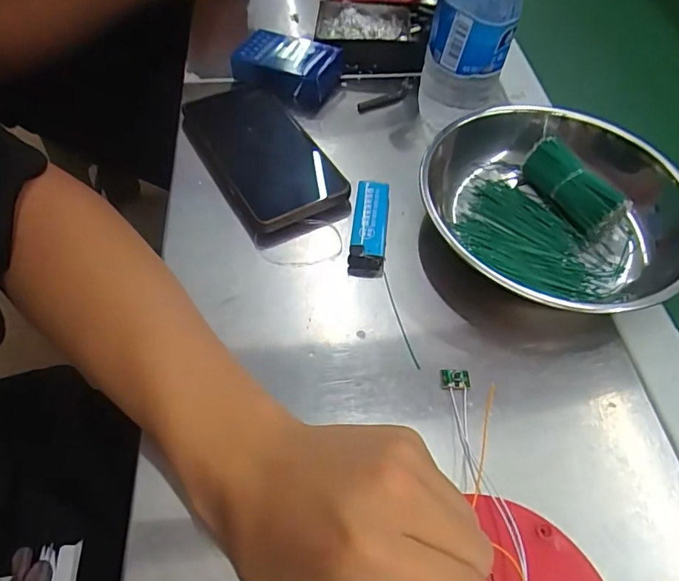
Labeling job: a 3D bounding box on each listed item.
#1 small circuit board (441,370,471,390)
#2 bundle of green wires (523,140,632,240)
[{"bbox_3d":[0.069,0.053,0.288,0.016,0.006,0.010,2,56,0],"label":"small circuit board"},{"bbox_3d":[0.170,-0.076,0.355,0.022,0.028,0.077,-23,60,-16],"label":"bundle of green wires"}]

